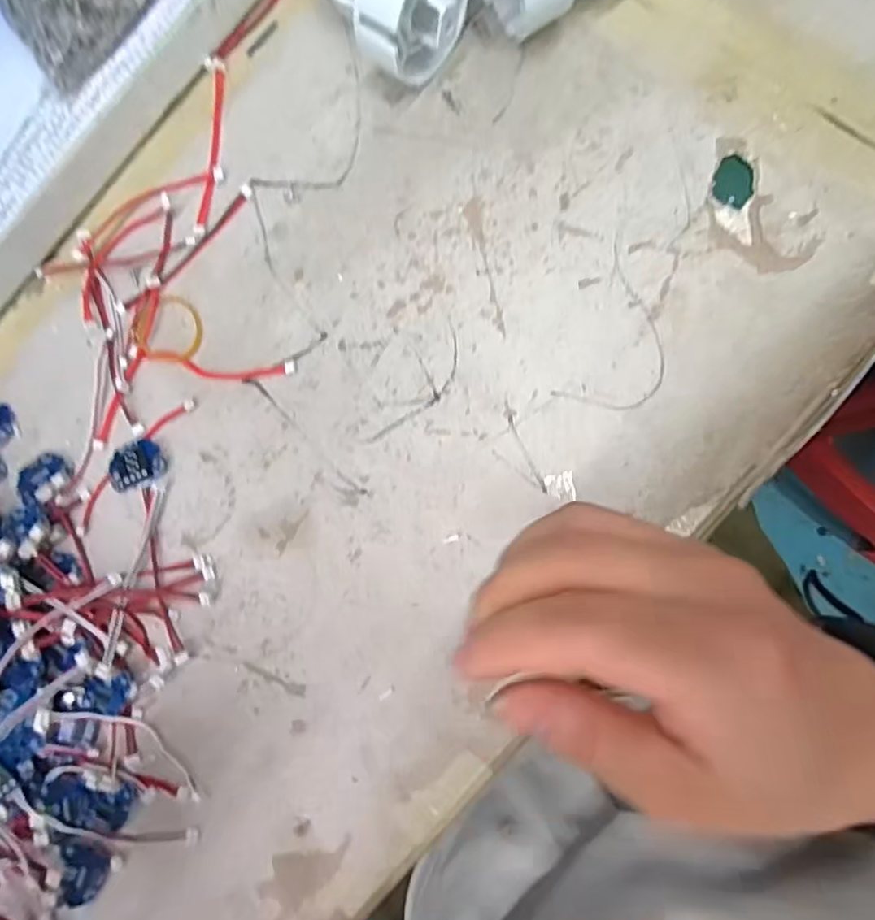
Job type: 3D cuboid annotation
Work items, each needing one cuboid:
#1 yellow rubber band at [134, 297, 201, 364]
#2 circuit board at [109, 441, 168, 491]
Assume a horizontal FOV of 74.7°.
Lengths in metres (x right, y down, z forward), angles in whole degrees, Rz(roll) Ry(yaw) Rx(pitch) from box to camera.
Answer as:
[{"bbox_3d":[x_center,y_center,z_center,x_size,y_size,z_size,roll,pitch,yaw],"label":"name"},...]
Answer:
[{"bbox_3d":[-0.133,-0.065,0.282,0.031,0.004,0.033,5,86,8],"label":"yellow rubber band"},{"bbox_3d":[-0.146,0.001,0.278,0.027,0.006,0.021,-23,83,5],"label":"circuit board"}]

